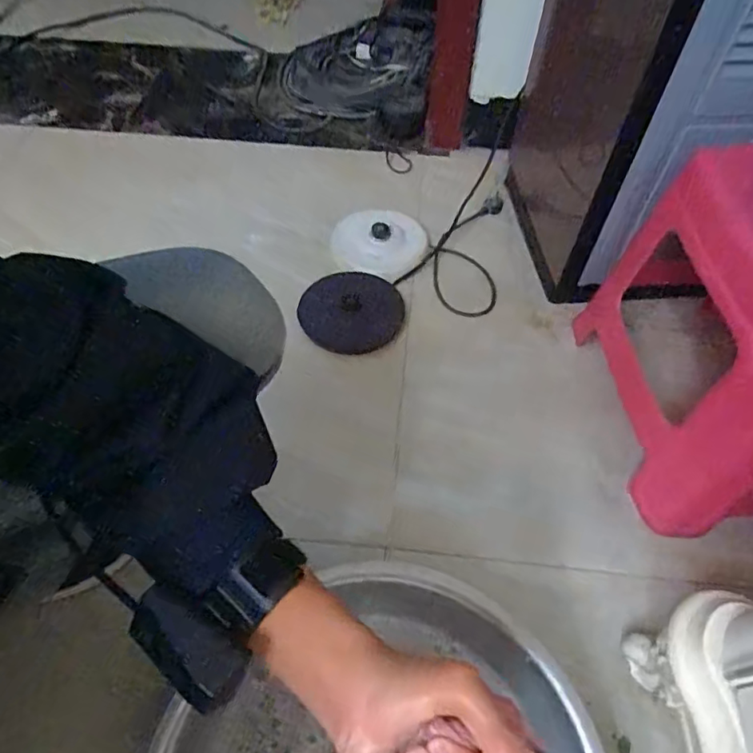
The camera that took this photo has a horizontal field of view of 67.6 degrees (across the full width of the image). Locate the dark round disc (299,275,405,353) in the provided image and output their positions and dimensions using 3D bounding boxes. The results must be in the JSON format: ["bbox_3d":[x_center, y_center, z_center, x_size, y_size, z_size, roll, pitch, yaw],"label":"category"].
[{"bbox_3d":[-0.038,-0.100,0.875,0.152,0.020,0.155,1,55,-2],"label":"dark round disc"}]

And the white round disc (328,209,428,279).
[{"bbox_3d":[0.000,-0.229,0.958,0.159,0.031,0.151,1,55,-2],"label":"white round disc"}]

